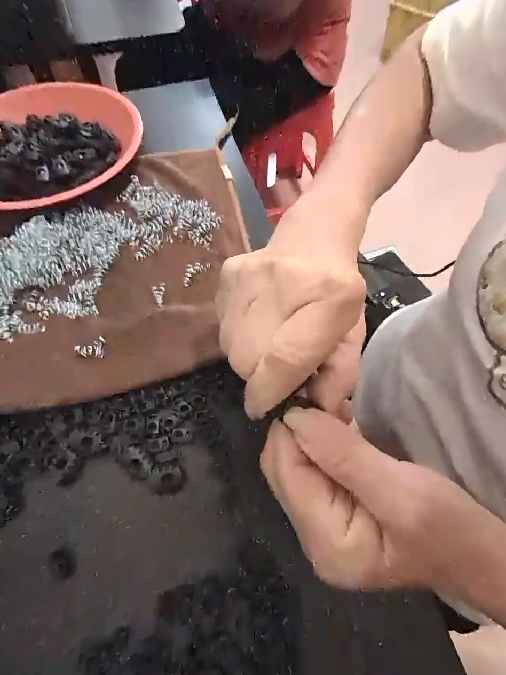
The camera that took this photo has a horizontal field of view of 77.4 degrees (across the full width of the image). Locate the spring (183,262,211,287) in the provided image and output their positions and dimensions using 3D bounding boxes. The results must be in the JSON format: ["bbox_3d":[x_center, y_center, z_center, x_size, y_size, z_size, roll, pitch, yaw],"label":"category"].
[{"bbox_3d":[-0.049,-0.056,0.265,0.012,0.006,0.028,41,71,16],"label":"spring"}]

